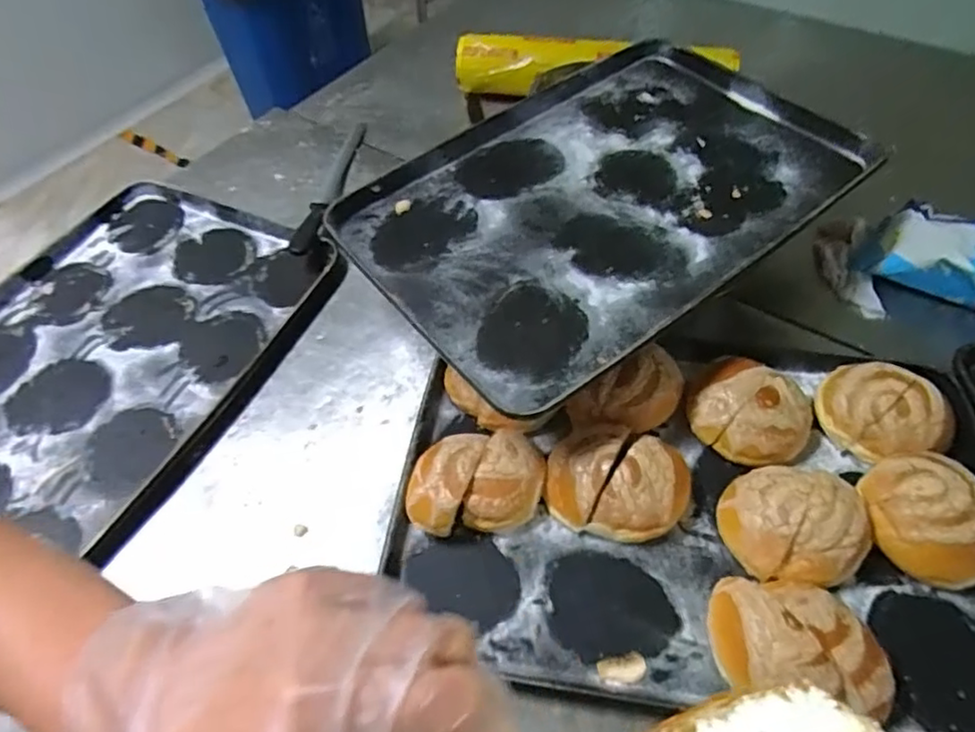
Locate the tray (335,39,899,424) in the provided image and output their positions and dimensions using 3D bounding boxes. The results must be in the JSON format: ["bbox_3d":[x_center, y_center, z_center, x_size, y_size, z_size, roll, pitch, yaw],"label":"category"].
[{"bbox_3d":[0.144,-0.221,0.795,0.602,0.028,0.420,-36,61,-19],"label":"tray"}]

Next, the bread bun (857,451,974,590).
[{"bbox_3d":[0.431,0.147,0.615,0.110,0.063,0.130,-12,54,-5],"label":"bread bun"}]

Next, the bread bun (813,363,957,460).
[{"bbox_3d":[0.430,0.048,0.685,0.097,0.055,0.131,-38,60,-22],"label":"bread bun"}]

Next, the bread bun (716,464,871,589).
[{"bbox_3d":[0.301,0.153,0.620,0.135,0.064,0.112,7,54,9],"label":"bread bun"}]

